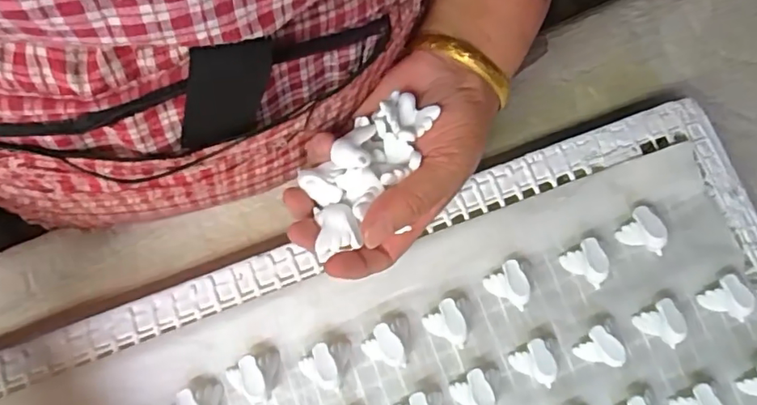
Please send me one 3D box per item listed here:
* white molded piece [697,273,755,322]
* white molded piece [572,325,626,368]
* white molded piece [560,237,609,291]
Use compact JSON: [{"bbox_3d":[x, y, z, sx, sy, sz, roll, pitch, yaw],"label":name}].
[{"bbox_3d":[0.215,0.061,0.339,0.020,0.023,0.027,-23,70,-9],"label":"white molded piece"},{"bbox_3d":[0.135,0.089,0.333,0.024,0.021,0.018,35,72,14],"label":"white molded piece"},{"bbox_3d":[0.131,0.039,0.342,0.019,0.021,0.027,-30,71,-11],"label":"white molded piece"}]

